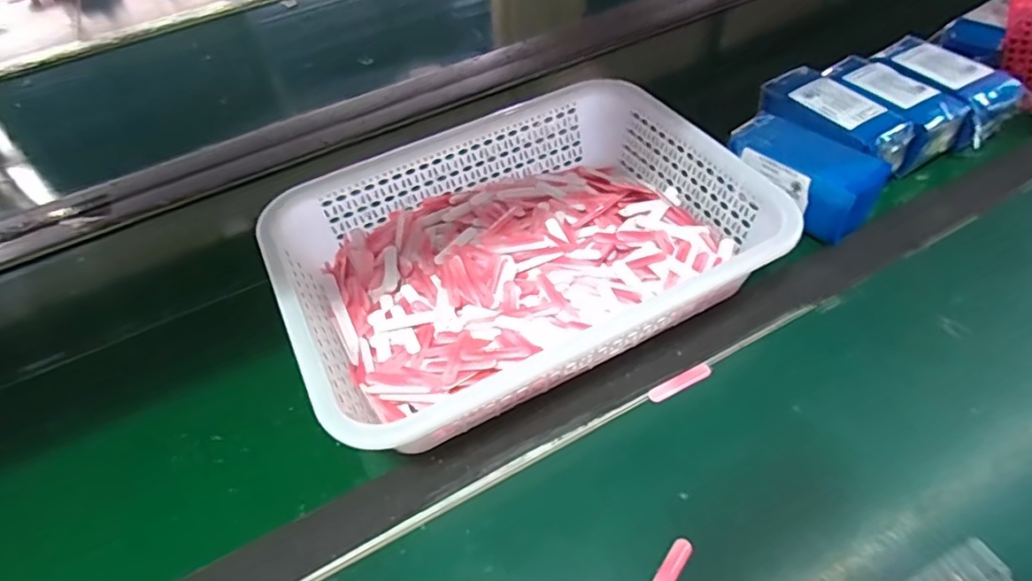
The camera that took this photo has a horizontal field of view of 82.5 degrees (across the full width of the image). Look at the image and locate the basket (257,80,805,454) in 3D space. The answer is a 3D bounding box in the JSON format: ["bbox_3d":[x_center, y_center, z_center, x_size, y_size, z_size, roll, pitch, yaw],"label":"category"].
[{"bbox_3d":[-0.004,-0.038,0.480,0.349,0.082,0.240,-24,50,-15],"label":"basket"}]

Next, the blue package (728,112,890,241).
[{"bbox_3d":[0.252,-0.103,0.524,0.070,0.058,0.127,-38,55,-25],"label":"blue package"}]

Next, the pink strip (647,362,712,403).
[{"bbox_3d":[0.118,0.065,0.424,0.052,0.004,0.011,-24,50,-14],"label":"pink strip"}]

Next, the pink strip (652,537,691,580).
[{"bbox_3d":[0.087,0.167,0.341,0.011,0.004,0.050,27,56,28],"label":"pink strip"}]

